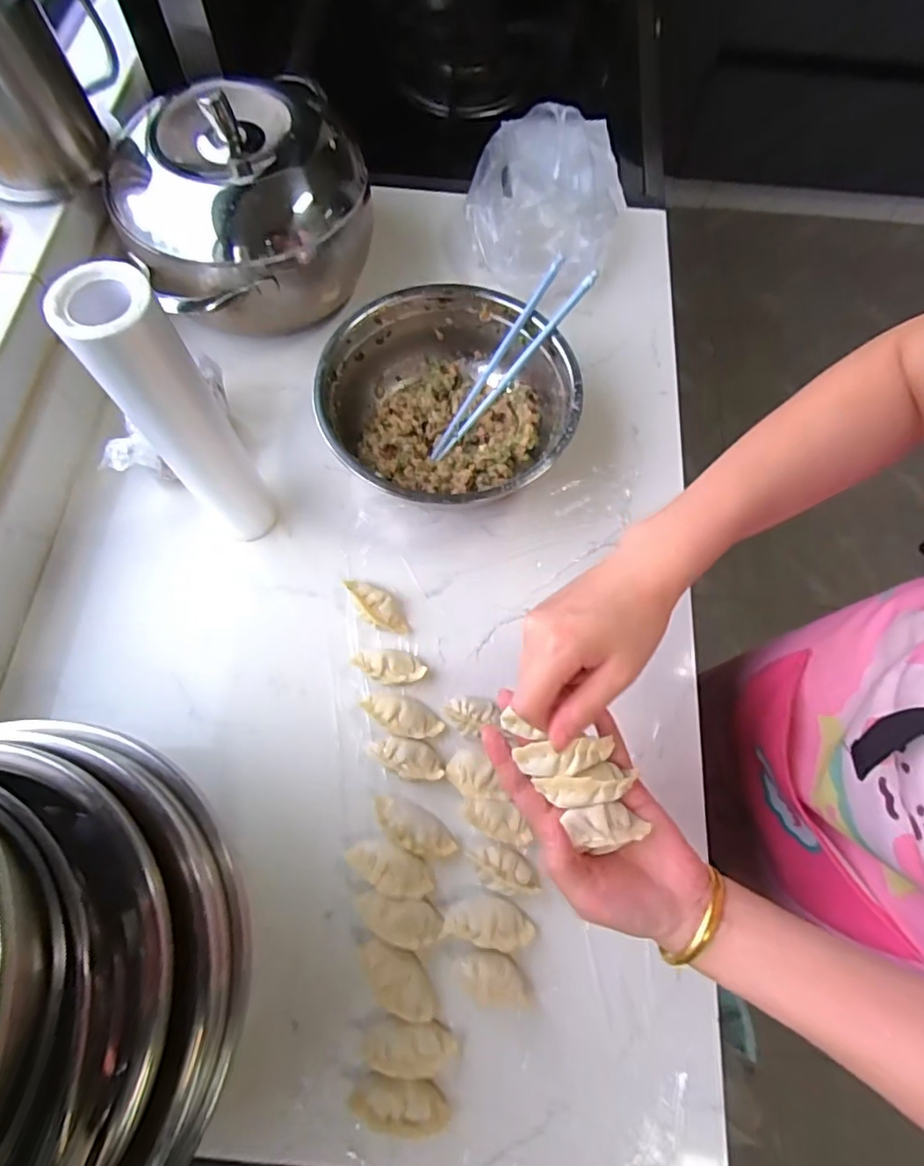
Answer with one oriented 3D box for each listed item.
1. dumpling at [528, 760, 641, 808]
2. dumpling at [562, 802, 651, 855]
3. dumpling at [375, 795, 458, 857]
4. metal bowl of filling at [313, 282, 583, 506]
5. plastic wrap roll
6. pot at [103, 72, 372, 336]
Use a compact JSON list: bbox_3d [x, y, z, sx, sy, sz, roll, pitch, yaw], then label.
[{"bbox_3d":[0.075,0.123,0.350,0.054,0.017,0.022,-7,70,0],"label":"dumpling"},{"bbox_3d":[0.087,0.144,0.345,0.043,0.020,0.023,-11,70,-4],"label":"dumpling"},{"bbox_3d":[-0.038,0.192,0.450,0.070,0.019,0.028,29,71,8],"label":"dumpling"},{"bbox_3d":[-0.012,-0.161,0.537,0.220,0.078,0.215,1,69,-2],"label":"metal bowl of filling"},{"bbox_3d":[-0.200,-0.110,0.427,0.055,0.255,0.055,1,69,-2],"label":"plastic wrap roll"},{"bbox_3d":[-0.205,-0.364,0.562,0.233,0.142,0.197,-38,75,-15],"label":"pot"}]

